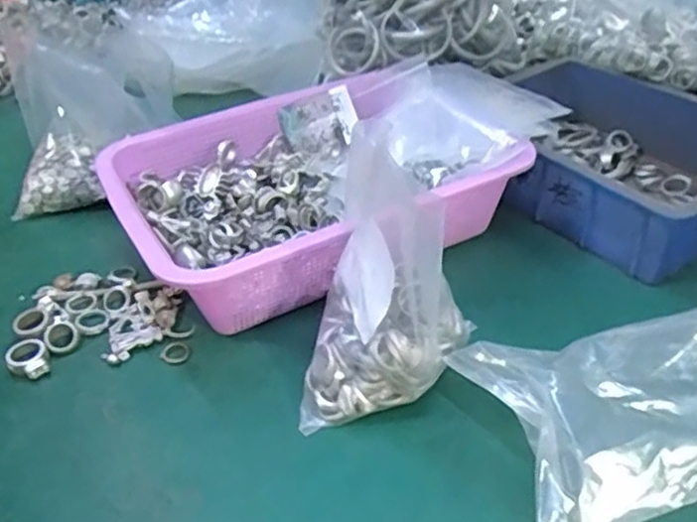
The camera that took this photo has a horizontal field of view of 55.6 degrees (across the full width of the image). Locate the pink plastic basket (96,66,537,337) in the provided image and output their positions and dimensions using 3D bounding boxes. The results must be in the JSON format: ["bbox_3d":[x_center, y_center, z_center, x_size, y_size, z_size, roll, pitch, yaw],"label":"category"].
[{"bbox_3d":[-0.022,-0.062,0.548,0.309,0.077,0.216,-23,41,-20],"label":"pink plastic basket"}]

